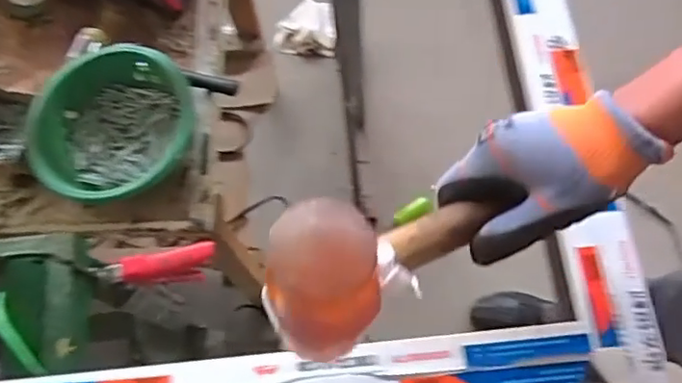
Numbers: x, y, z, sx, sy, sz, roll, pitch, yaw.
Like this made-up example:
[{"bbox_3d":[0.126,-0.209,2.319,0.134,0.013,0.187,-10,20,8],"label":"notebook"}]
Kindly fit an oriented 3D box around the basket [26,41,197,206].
[{"bbox_3d":[-0.313,-0.084,0.819,0.222,0.072,0.225,-1,71,2],"label":"basket"}]

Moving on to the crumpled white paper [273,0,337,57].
[{"bbox_3d":[-0.091,-0.429,1.572,0.158,0.072,0.143,5,71,4],"label":"crumpled white paper"}]

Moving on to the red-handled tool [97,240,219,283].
[{"bbox_3d":[-0.229,0.101,0.765,0.146,0.114,0.032,-10,71,-1],"label":"red-handled tool"}]

